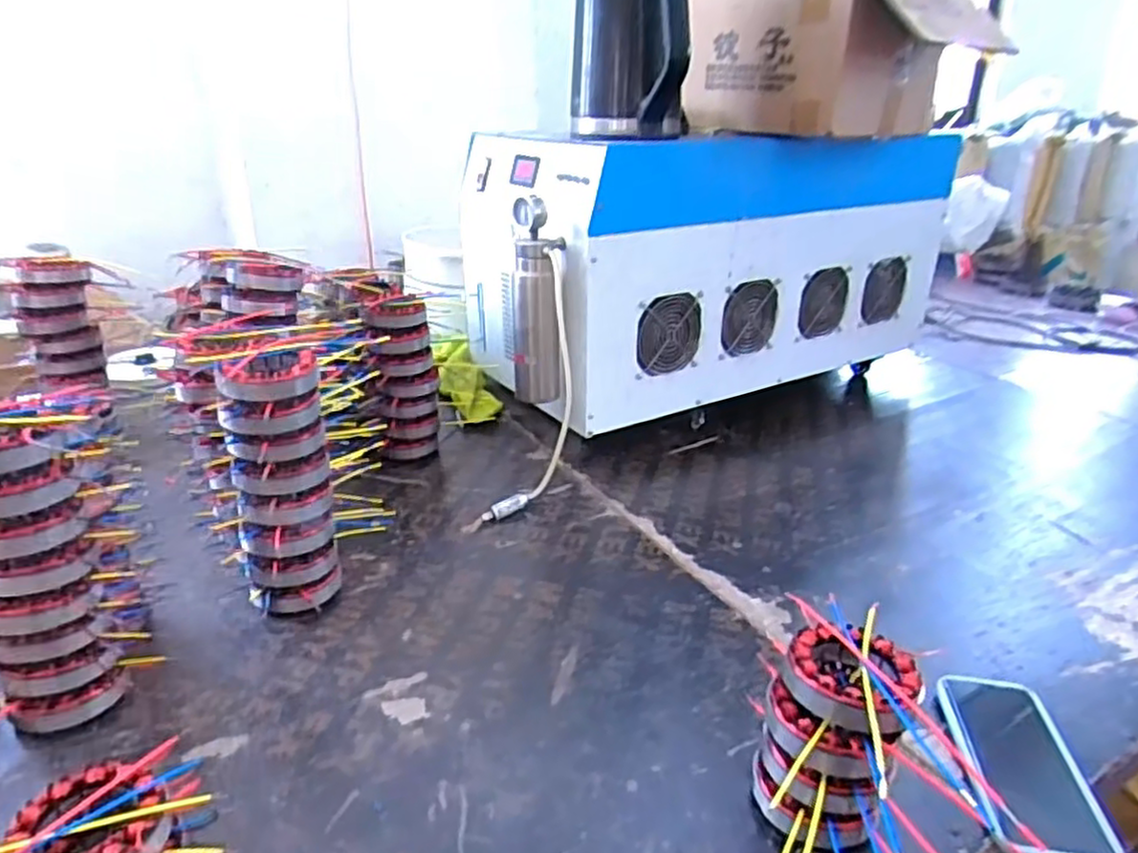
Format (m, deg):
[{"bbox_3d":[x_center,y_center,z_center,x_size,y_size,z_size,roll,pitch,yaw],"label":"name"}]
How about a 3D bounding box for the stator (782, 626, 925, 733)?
[{"bbox_3d":[0.193,0.174,0.501,0.078,0.037,0.089,-13,28,-29],"label":"stator"}]

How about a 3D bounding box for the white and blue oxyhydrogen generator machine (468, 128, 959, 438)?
[{"bbox_3d":[0.238,-0.281,1.226,0.808,0.366,0.368,-12,27,-27],"label":"white and blue oxyhydrogen generator machine"}]

